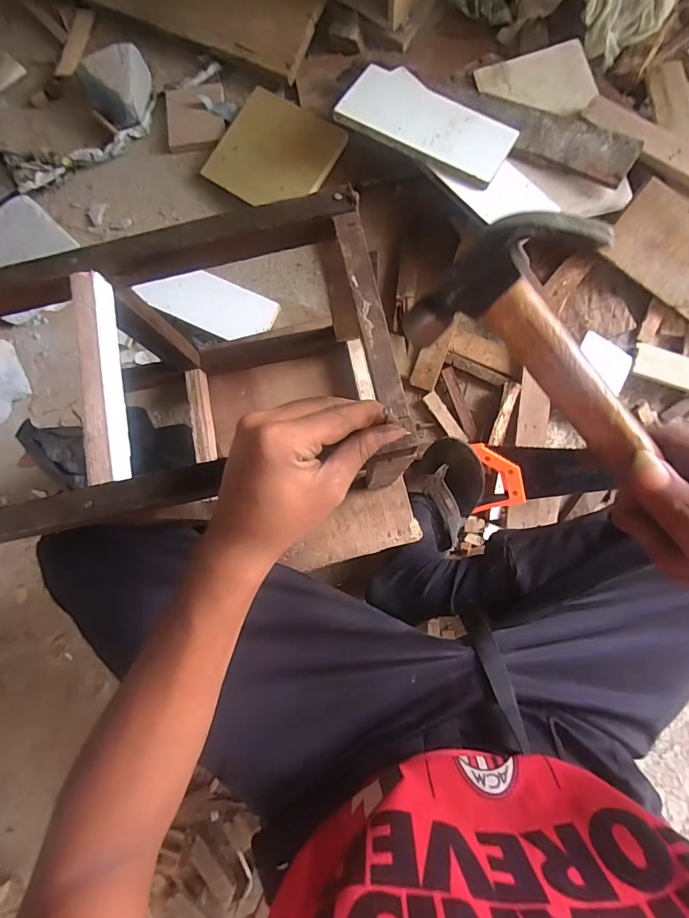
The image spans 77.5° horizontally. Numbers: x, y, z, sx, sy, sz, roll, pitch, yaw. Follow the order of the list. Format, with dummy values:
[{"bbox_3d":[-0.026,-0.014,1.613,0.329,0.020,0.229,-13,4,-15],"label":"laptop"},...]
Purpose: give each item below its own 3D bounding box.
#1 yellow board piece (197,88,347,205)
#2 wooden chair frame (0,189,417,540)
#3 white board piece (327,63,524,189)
[{"bbox_3d":[-0.132,-0.575,0.808,0.219,0.021,0.193,30,95,3],"label":"yellow board piece"},{"bbox_3d":[-0.123,-0.061,0.438,0.325,0.266,0.209,-12,83,2],"label":"wooden chair frame"},{"bbox_3d":[0.141,-0.572,0.727,0.288,0.017,0.154,30,77,4],"label":"white board piece"}]

